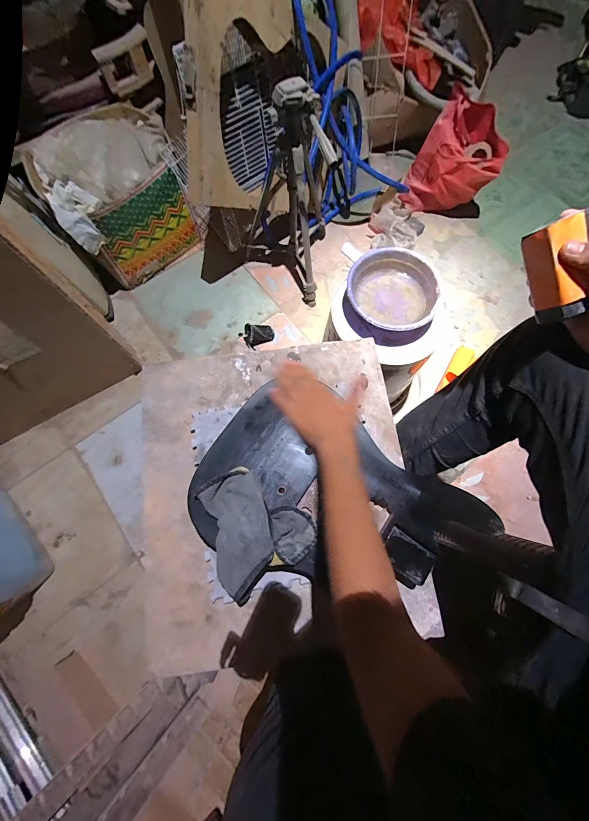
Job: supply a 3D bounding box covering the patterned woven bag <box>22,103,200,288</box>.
[{"bbox_3d":[-0.562,-0.690,1.050,0.395,0.312,0.336,-38,77,-11],"label":"patterned woven bag"}]

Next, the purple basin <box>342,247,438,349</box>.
[{"bbox_3d":[0.212,-0.254,0.706,0.188,0.071,0.191,0,73,0],"label":"purple basin"}]

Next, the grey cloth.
[{"bbox_3d":[-0.062,0.159,0.444,0.148,0.052,0.162,-32,76,-10],"label":"grey cloth"}]

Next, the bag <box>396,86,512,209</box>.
[{"bbox_3d":[0.567,-0.875,1.123,0.279,0.290,0.161,20,74,6],"label":"bag"}]

